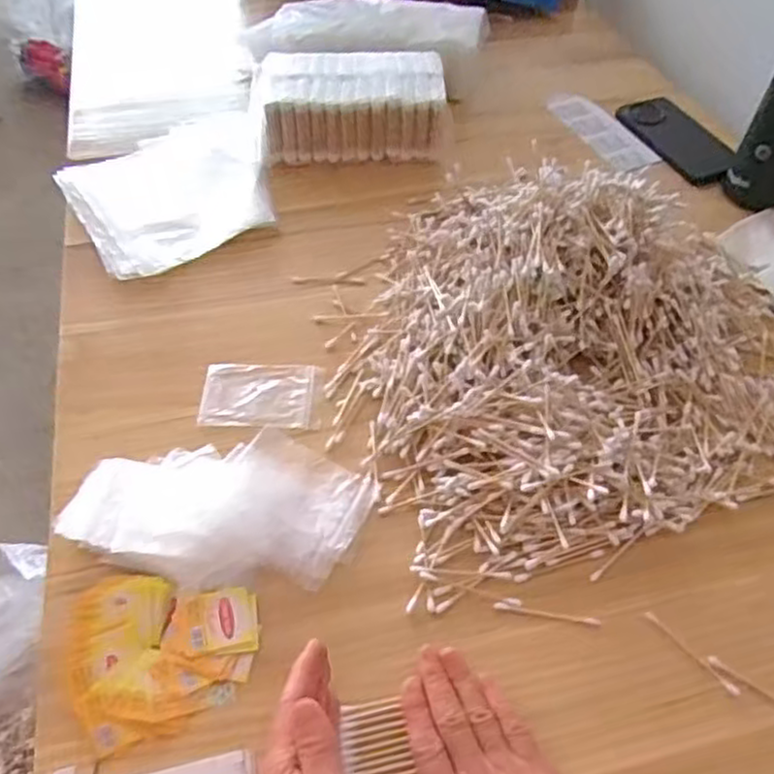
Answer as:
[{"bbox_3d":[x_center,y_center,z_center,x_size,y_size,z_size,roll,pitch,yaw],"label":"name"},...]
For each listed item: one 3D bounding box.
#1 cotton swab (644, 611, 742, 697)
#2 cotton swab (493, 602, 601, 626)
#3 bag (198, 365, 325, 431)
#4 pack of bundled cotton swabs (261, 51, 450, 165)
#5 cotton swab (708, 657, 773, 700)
[{"bbox_3d":[0.195,0.171,0.459,0.008,0.004,0.069,-36,60,-25],"label":"cotton swab"},{"bbox_3d":[0.105,0.149,0.470,0.068,0.004,0.005,8,53,6],"label":"cotton swab"},{"bbox_3d":[-0.101,0.008,0.583,0.095,0.006,0.064,0,50,-1],"label":"bag"},{"bbox_3d":[-0.042,-0.304,0.787,0.203,0.082,0.109,-3,52,-2],"label":"pack of bundled cotton swabs"},{"bbox_3d":[0.233,0.186,0.442,0.067,0.004,0.006,28,57,20],"label":"cotton swab"}]

